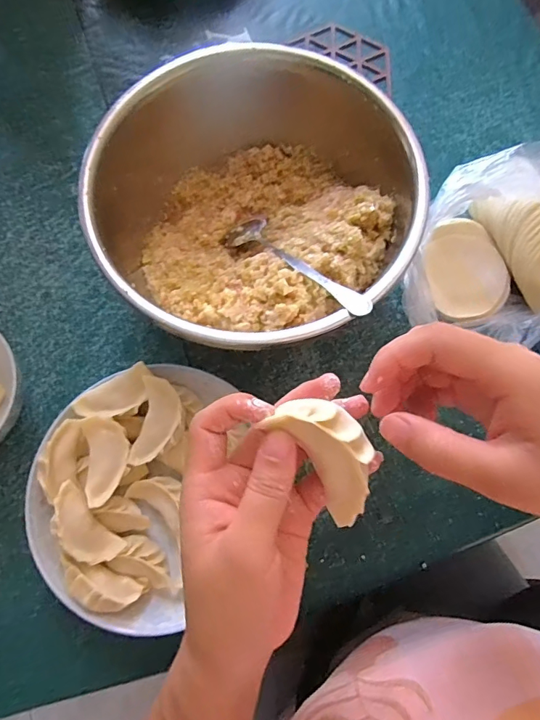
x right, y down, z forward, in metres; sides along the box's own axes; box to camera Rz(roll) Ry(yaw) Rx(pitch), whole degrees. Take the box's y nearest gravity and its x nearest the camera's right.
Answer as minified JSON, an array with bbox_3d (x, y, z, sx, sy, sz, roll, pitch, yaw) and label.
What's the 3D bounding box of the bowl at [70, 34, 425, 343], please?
[{"bbox_3d":[-0.007,-0.114,0.386,0.240,0.110,0.248,0,75,1],"label":"bowl"}]

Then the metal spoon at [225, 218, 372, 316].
[{"bbox_3d":[0.020,-0.080,0.357,0.037,0.016,0.175,-39,49,-9],"label":"metal spoon"}]

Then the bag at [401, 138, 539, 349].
[{"bbox_3d":[0.197,-0.085,0.362,0.147,0.143,0.148,24,76,7],"label":"bag"}]

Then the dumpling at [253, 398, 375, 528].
[{"bbox_3d":[0.030,0.046,0.204,0.034,0.019,0.062,-28,99,-7],"label":"dumpling"}]

